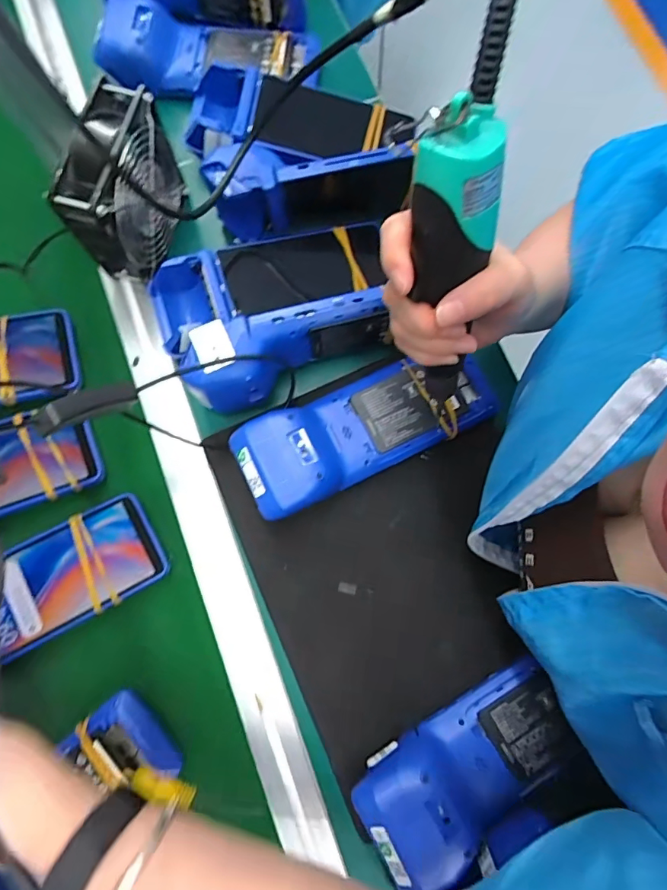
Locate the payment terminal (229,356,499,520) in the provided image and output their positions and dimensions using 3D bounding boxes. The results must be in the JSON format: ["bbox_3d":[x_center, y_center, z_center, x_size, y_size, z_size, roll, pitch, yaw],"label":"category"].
[{"bbox_3d":[0.025,-0.015,0.395,0.210,0.043,0.083,-26,80,-6],"label":"payment terminal"}]

